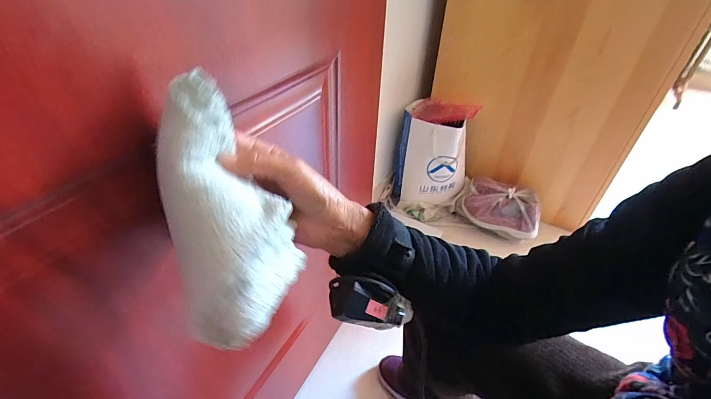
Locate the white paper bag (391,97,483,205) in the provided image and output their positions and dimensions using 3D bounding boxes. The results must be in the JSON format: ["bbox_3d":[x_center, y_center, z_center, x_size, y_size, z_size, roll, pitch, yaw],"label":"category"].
[{"bbox_3d":[0.277,-0.171,1.236,0.242,0.328,0.219,8,39,7],"label":"white paper bag"}]

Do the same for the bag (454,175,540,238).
[{"bbox_3d":[0.498,0.025,1.198,0.267,0.119,0.153,16,41,16],"label":"bag"}]

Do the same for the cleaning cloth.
[{"bbox_3d":[-0.087,0.006,0.241,0.082,0.182,0.041,-16,0,-22],"label":"cleaning cloth"}]

